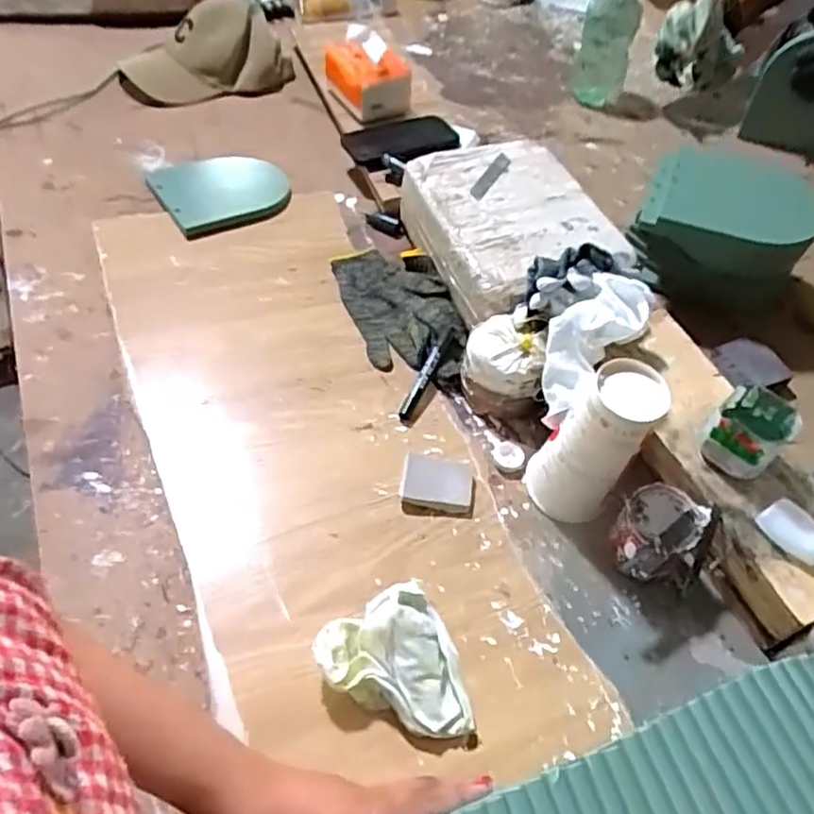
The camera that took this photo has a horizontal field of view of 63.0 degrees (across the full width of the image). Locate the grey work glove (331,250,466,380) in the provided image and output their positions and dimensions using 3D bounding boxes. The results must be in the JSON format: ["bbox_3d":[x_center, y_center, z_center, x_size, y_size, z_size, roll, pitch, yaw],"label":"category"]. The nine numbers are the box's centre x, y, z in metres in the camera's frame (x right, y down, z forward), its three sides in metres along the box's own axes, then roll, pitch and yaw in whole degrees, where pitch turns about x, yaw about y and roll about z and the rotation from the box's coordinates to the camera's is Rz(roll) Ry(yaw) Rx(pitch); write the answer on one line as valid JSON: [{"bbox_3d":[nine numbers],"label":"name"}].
[{"bbox_3d":[-0.008,-0.119,0.786,0.112,0.025,0.213,-16,56,-16],"label":"grey work glove"}]

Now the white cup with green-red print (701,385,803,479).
[{"bbox_3d":[0.309,0.022,0.601,0.071,0.053,0.060,-34,65,-25],"label":"white cup with green-red print"}]

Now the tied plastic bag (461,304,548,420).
[{"bbox_3d":[0.102,-0.048,0.695,0.082,0.099,0.083,5,53,-1],"label":"tied plastic bag"}]

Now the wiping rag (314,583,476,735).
[{"bbox_3d":[-0.014,0.198,0.526,0.109,0.048,0.121,-6,54,-9],"label":"wiping rag"}]

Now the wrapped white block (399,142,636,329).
[{"bbox_3d":[0.123,-0.210,0.823,0.200,0.095,0.277,-16,58,-15],"label":"wrapped white block"}]

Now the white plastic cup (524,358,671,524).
[{"bbox_3d":[0.166,0.033,0.605,0.081,0.168,0.068,23,55,12],"label":"white plastic cup"}]

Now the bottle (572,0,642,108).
[{"bbox_3d":[0.297,-0.540,0.983,0.083,0.208,0.084,16,54,7],"label":"bottle"}]

